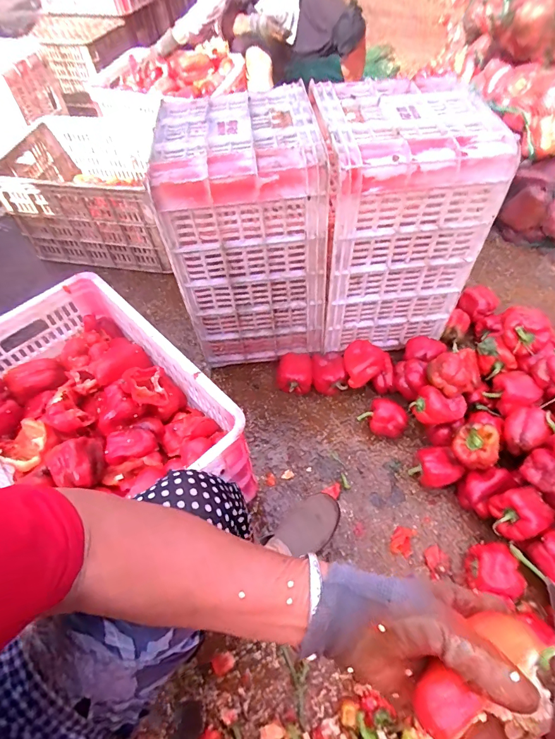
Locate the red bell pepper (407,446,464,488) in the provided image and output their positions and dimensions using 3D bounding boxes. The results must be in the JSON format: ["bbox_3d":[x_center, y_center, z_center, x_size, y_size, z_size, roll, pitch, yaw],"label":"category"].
[{"bbox_3d":[0.315,0.202,0.802,0.075,0.078,0.080,-2,55,3],"label":"red bell pepper"}]

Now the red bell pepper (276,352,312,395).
[{"bbox_3d":[0.040,0.012,0.948,0.085,0.071,0.099,-1,55,3],"label":"red bell pepper"}]

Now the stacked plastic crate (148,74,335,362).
[{"bbox_3d":[-0.057,-0.275,0.878,0.283,0.472,0.279,-6,55,0],"label":"stacked plastic crate"}]

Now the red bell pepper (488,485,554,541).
[{"bbox_3d":[0.422,0.250,0.692,0.102,0.069,0.081,-22,56,-11],"label":"red bell pepper"}]

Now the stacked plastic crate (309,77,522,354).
[{"bbox_3d":[0.237,-0.305,0.868,0.285,0.458,0.285,-5,55,0],"label":"stacked plastic crate"}]

